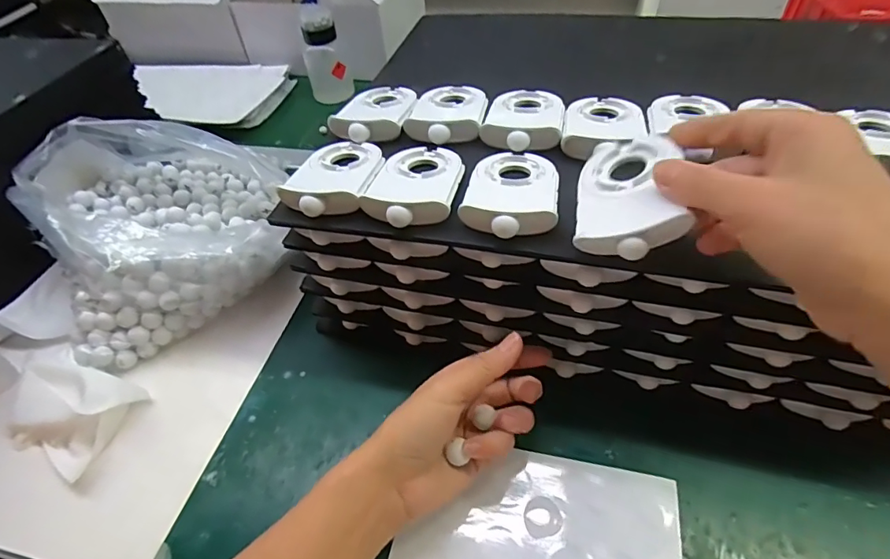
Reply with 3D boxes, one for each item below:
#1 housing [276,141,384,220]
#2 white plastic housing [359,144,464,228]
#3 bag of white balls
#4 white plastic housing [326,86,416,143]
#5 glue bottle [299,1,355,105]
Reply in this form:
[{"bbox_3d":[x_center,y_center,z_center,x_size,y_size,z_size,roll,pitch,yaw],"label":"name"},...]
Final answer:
[{"bbox_3d":[-0.077,-0.077,0.342,0.058,0.015,0.087,4,48,9],"label":"housing"},{"bbox_3d":[-0.019,-0.068,0.328,0.059,0.015,0.090,8,48,12],"label":"white plastic housing"},{"bbox_3d":[-0.267,-0.057,0.452,0.181,0.113,0.217,-28,51,-20],"label":"bag of white balls"},{"bbox_3d":[-0.057,-0.139,0.395,0.060,0.017,0.085,2,47,7],"label":"white plastic housing"},{"bbox_3d":[-0.176,-0.321,0.707,0.057,0.117,0.054,-16,48,-10],"label":"glue bottle"}]

